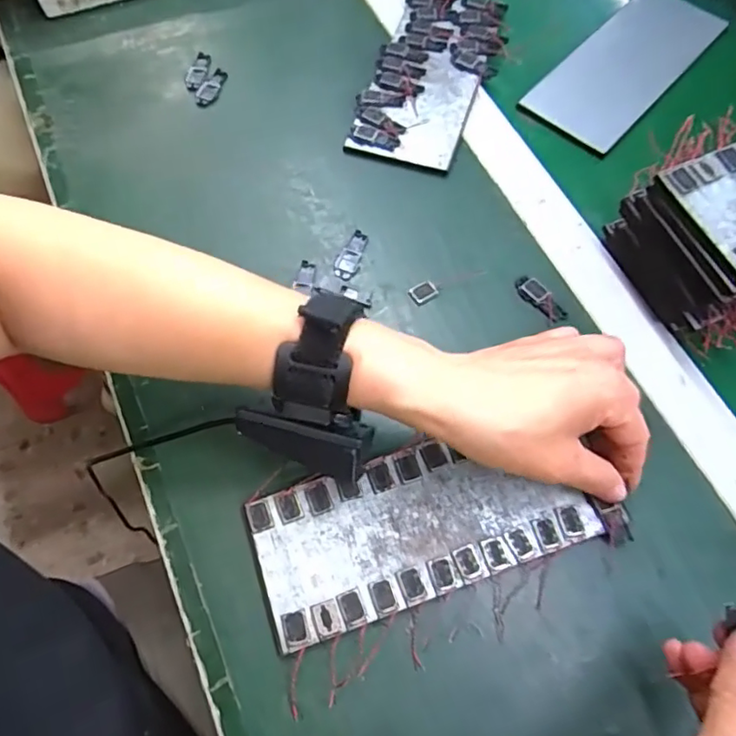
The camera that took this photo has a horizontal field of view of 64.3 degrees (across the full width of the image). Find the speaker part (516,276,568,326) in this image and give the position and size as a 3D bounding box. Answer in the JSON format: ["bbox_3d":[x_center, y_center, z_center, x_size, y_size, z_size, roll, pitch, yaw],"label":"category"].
[{"bbox_3d":[0.117,-0.047,0.393,0.017,0.004,0.040,-34,70,-14],"label":"speaker part"}]

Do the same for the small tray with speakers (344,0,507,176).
[{"bbox_3d":[0.052,-0.239,0.476,0.086,0.012,0.190,18,67,7],"label":"small tray with speakers"}]

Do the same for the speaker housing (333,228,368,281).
[{"bbox_3d":[-0.011,-0.079,0.409,0.016,0.004,0.040,21,67,9],"label":"speaker housing"}]

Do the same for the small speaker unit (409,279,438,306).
[{"bbox_3d":[0.037,-0.050,0.393,0.017,0.005,0.014,-29,69,-13],"label":"small speaker unit"}]

